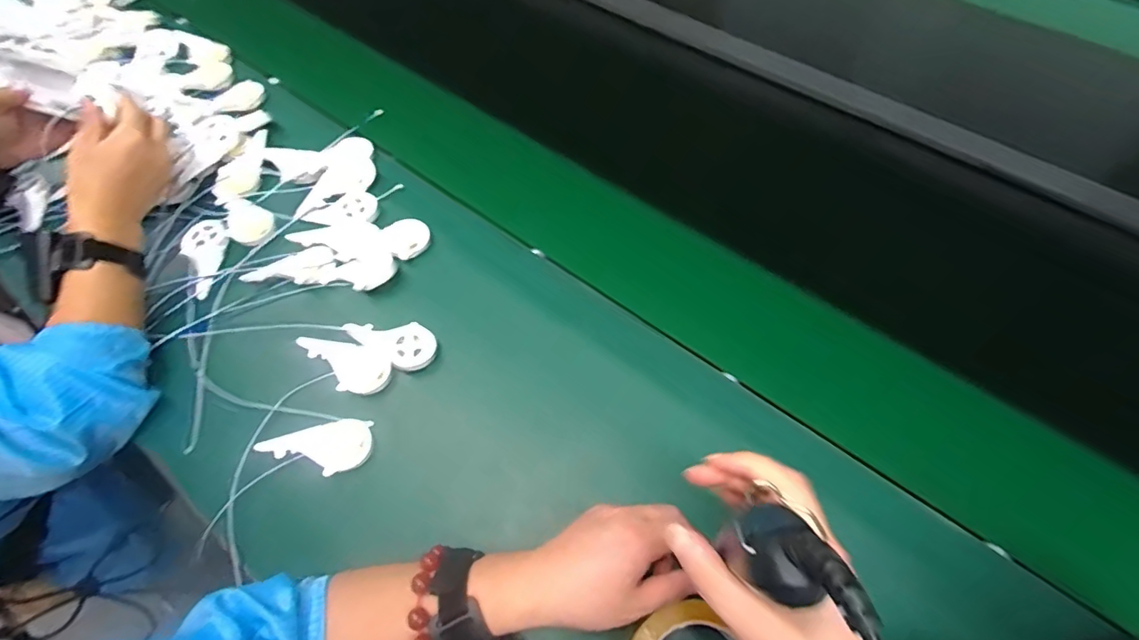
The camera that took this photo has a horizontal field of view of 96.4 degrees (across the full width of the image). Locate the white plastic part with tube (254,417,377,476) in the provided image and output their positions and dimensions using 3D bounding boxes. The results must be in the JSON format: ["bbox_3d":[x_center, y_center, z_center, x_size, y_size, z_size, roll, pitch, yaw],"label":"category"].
[{"bbox_3d":[-0.227,0.121,0.463,0.093,0.022,0.043,-15,62,-12],"label":"white plastic part with tube"}]

